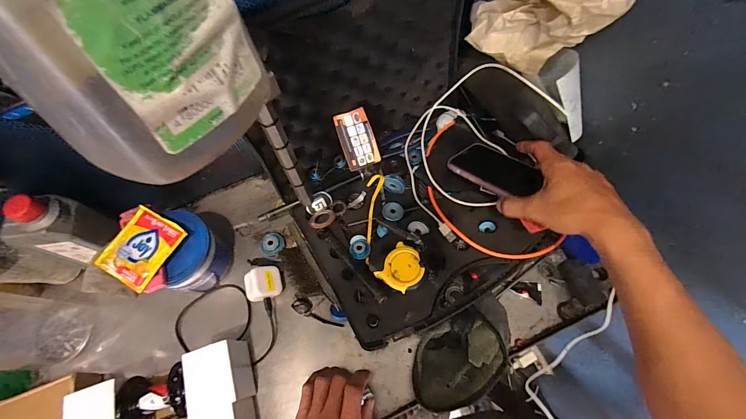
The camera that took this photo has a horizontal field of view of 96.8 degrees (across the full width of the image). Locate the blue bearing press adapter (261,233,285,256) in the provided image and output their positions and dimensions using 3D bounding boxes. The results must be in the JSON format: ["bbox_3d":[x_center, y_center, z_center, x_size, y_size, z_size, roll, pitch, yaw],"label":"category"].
[{"bbox_3d":[-0.157,0.055,0.527,0.033,0.019,0.038,17,68,10],"label":"blue bearing press adapter"}]

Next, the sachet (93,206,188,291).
[{"bbox_3d":[-0.306,0.051,0.437,0.081,0.010,0.091,26,70,13],"label":"sachet"}]

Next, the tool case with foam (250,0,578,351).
[{"bbox_3d":[0.055,-0.056,0.421,0.334,0.284,0.335,-27,68,-9],"label":"tool case with foam"}]

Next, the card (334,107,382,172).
[{"bbox_3d":[-0.023,-0.106,0.507,0.051,0.089,0.006,-19,31,-3],"label":"card"}]

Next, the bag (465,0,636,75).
[{"bbox_3d":[0.196,-0.233,0.400,0.157,0.122,0.072,39,73,18],"label":"bag"}]

